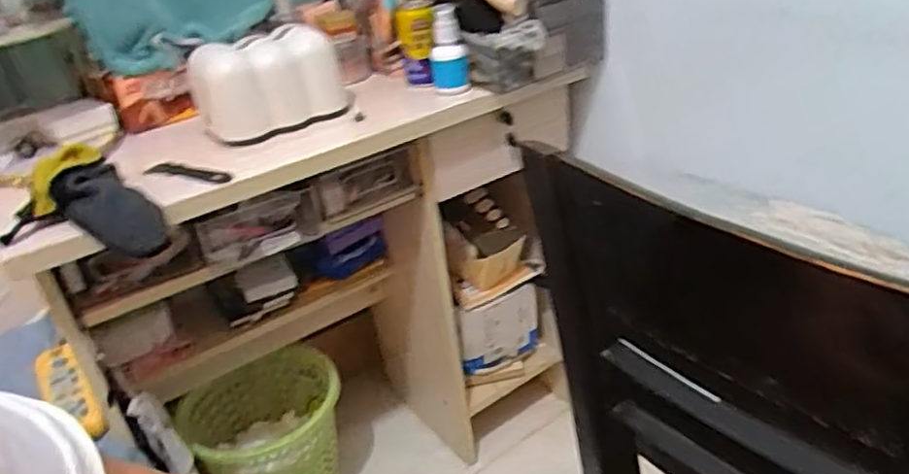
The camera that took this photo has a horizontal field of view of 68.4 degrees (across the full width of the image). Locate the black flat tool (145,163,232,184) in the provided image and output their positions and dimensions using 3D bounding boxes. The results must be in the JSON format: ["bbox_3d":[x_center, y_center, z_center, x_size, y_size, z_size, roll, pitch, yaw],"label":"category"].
[{"bbox_3d":[-0.321,-0.077,0.807,0.133,0.012,0.019,12,35,26],"label":"black flat tool"}]

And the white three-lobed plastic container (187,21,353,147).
[{"bbox_3d":[-0.243,-0.202,0.887,0.188,0.108,0.085,-19,32,-20],"label":"white three-lobed plastic container"}]

